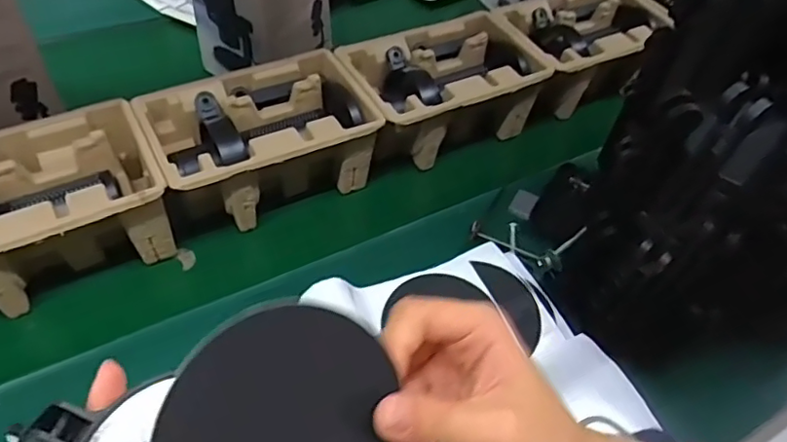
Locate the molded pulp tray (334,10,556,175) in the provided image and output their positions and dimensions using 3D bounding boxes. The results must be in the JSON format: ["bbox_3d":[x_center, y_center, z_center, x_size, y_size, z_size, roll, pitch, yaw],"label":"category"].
[{"bbox_3d":[0.060,-0.162,0.707,0.242,0.097,0.156,-24,56,-22],"label":"molded pulp tray"}]

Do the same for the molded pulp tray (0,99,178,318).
[{"bbox_3d":[-0.338,-0.006,0.537,0.229,0.097,0.141,-23,56,-21],"label":"molded pulp tray"}]

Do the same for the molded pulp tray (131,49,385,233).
[{"bbox_3d":[-0.141,-0.086,0.624,0.220,0.098,0.142,-23,56,-22],"label":"molded pulp tray"}]

